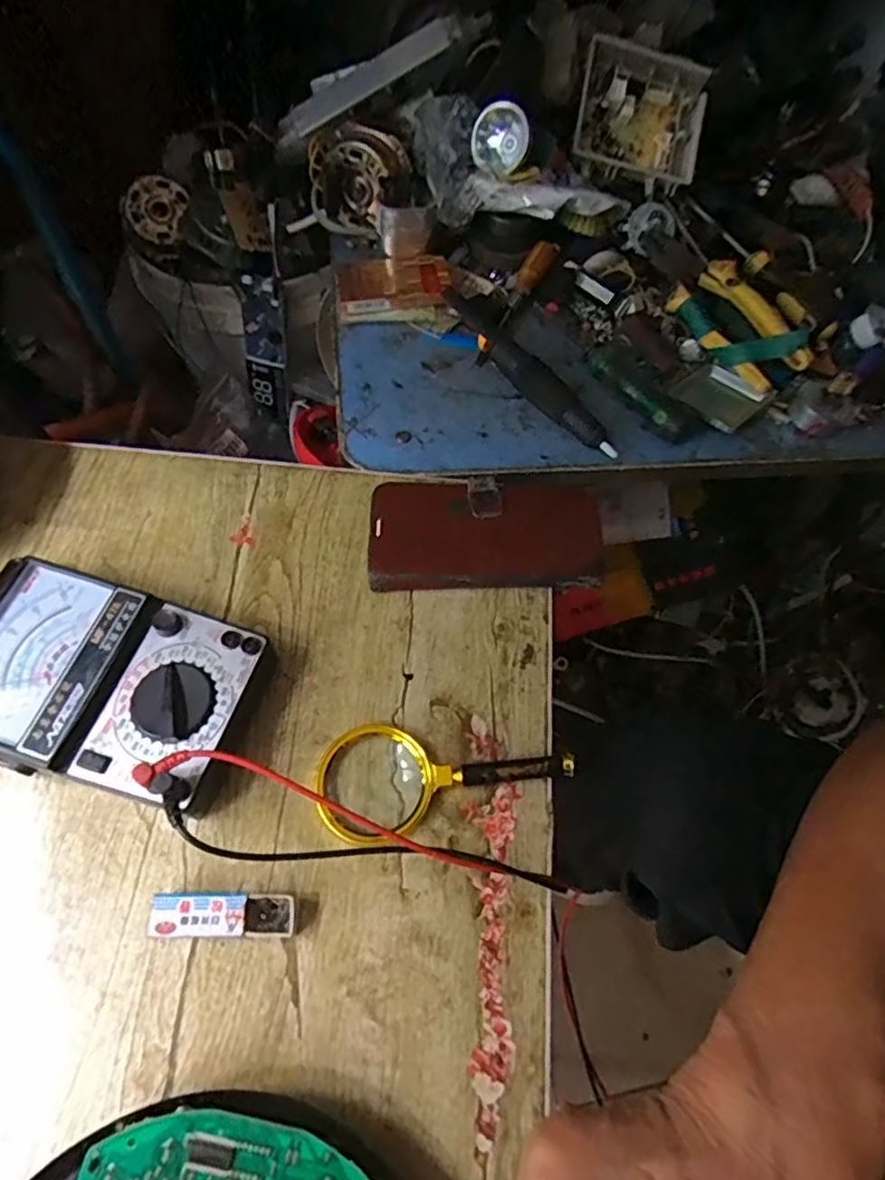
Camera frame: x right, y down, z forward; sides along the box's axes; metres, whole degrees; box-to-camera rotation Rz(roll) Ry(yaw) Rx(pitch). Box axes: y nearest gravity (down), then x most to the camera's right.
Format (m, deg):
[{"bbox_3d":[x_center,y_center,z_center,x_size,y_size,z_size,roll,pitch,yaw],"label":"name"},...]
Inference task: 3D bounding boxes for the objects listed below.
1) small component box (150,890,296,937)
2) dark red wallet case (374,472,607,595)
[{"bbox_3d":[-0.115,0.172,0.344,0.072,0.022,0.021,1,64,-2],"label":"small component box"},{"bbox_3d":[0.032,-0.040,0.461,0.164,0.020,0.085,-1,64,-3],"label":"dark red wallet case"}]

